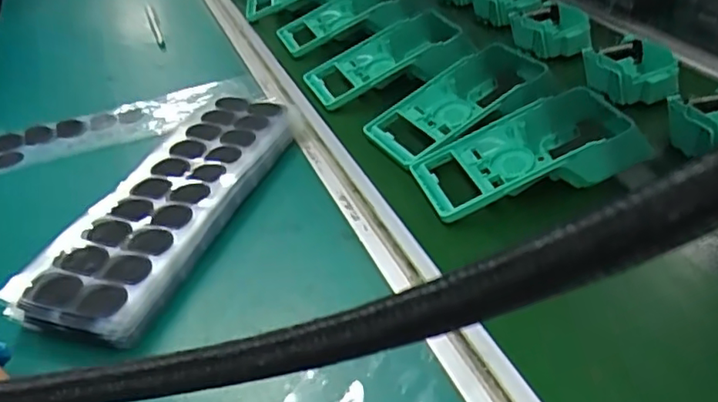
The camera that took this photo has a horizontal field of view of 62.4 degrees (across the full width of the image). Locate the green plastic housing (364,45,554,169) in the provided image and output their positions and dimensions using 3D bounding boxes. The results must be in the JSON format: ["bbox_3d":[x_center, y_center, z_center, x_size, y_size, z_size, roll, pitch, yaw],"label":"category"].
[{"bbox_3d":[0.100,-0.094,0.564,0.182,0.040,0.101,-17,39,-13],"label":"green plastic housing"}]

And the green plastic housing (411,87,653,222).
[{"bbox_3d":[0.141,-0.044,0.494,0.184,0.041,0.090,-11,37,-9],"label":"green plastic housing"}]

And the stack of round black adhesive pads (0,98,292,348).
[{"bbox_3d":[-0.145,-0.008,0.492,0.102,0.037,0.305,10,39,18],"label":"stack of round black adhesive pads"}]

